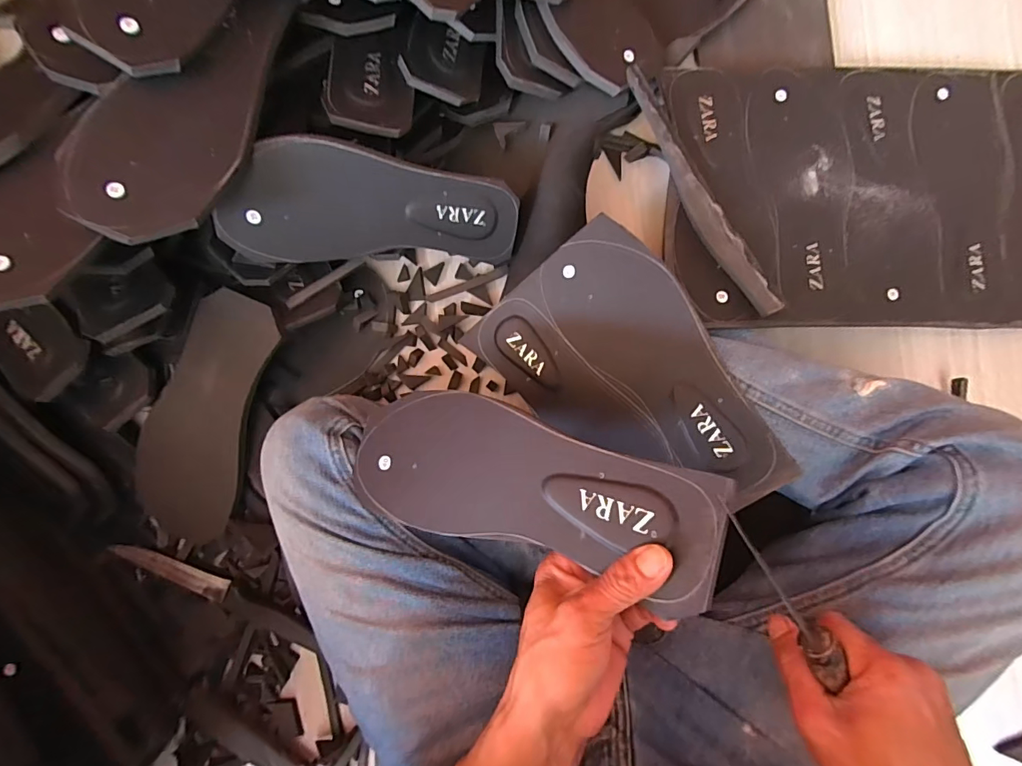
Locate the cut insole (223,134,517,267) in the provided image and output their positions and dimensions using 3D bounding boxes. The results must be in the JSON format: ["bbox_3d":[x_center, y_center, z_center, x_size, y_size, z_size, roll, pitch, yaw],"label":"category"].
[{"bbox_3d":[-0.116,-0.153,0.406,0.245,0.018,0.099,-1,130,-12],"label":"cut insole"}]

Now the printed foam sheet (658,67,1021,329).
[{"bbox_3d":[0.360,-0.184,0.445,0.427,0.015,0.255,-2,83,-5],"label":"printed foam sheet"}]

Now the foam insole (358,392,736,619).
[{"bbox_3d":[0.001,0.063,0.303,0.252,0.015,0.091,10,86,28],"label":"foam insole"}]

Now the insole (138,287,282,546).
[{"bbox_3d":[-0.297,0.043,0.444,0.096,0.020,0.271,26,105,4],"label":"insole"}]

